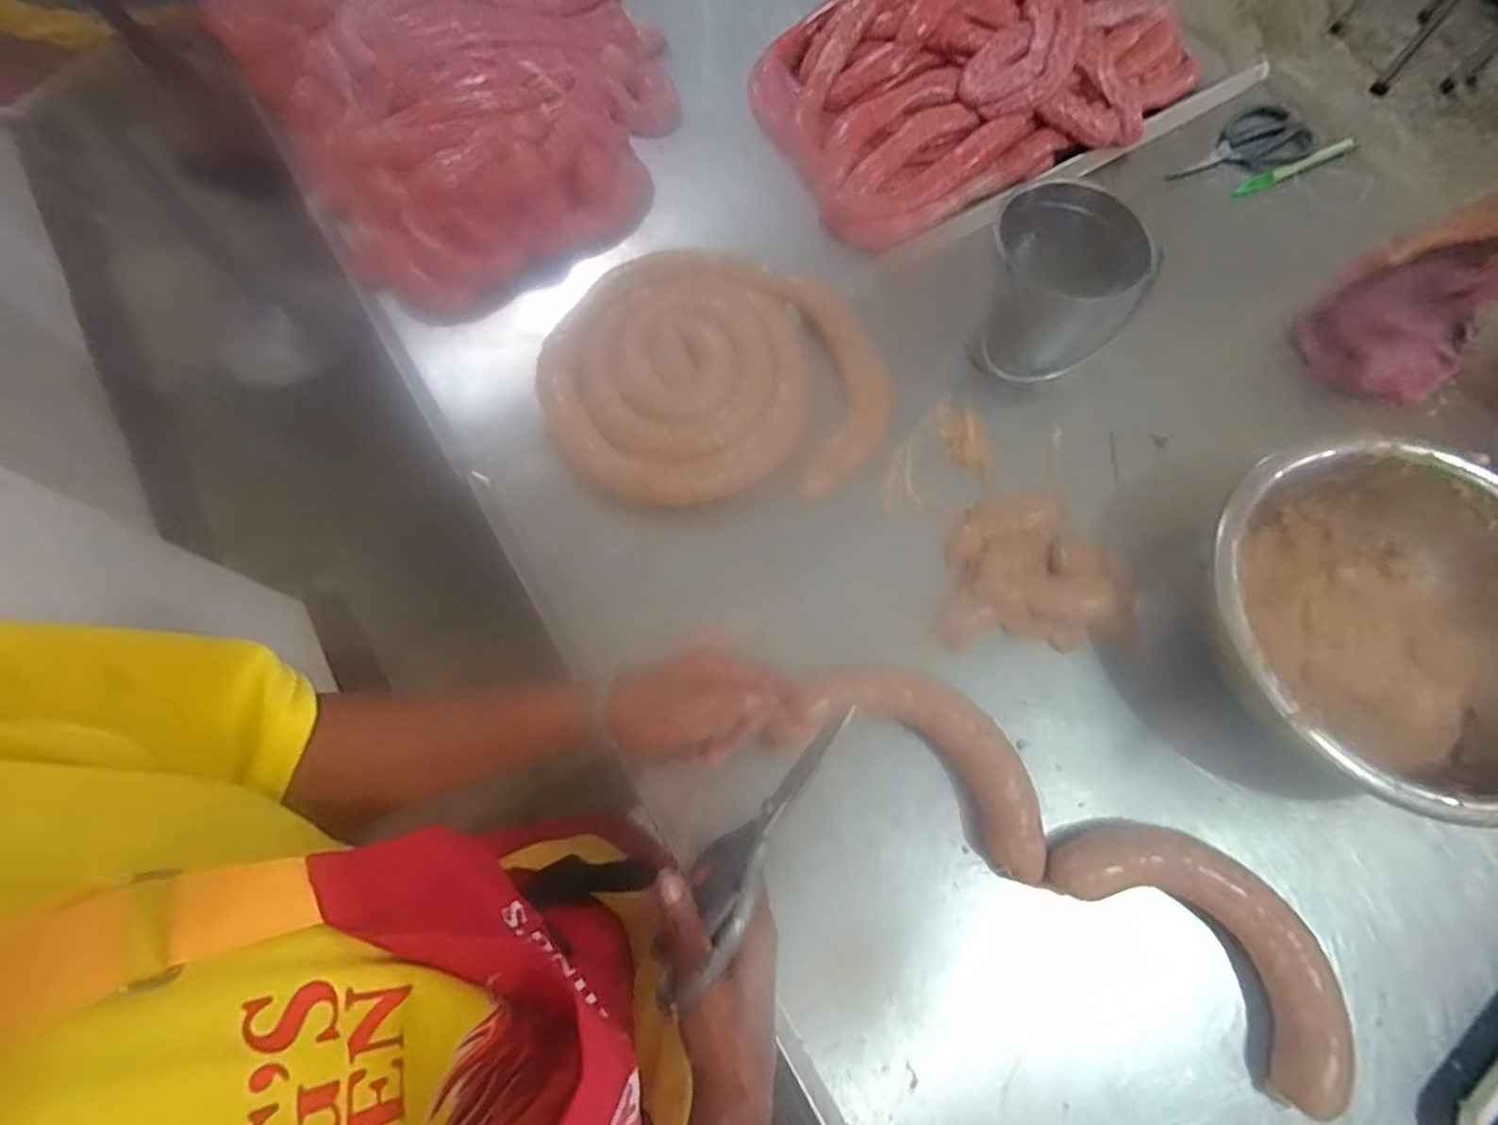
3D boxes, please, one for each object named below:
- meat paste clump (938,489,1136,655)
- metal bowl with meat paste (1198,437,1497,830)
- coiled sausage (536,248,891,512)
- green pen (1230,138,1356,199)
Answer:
[{"bbox_3d":[0.250,0.002,0.591,0.152,0.027,0.145,1,71,2],"label":"meat paste clump"},{"bbox_3d":[0.484,0.043,0.525,0.253,0.092,0.276,-1,71,2],"label":"metal bowl with meat paste"},{"bbox_3d":[-0.037,-0.196,0.647,0.320,0.031,0.285,-4,71,0],"label":"coiled sausage"},{"bbox_3d":[0.633,-0.457,0.768,0.162,0.016,0.022,-21,71,-6],"label":"green pen"}]

